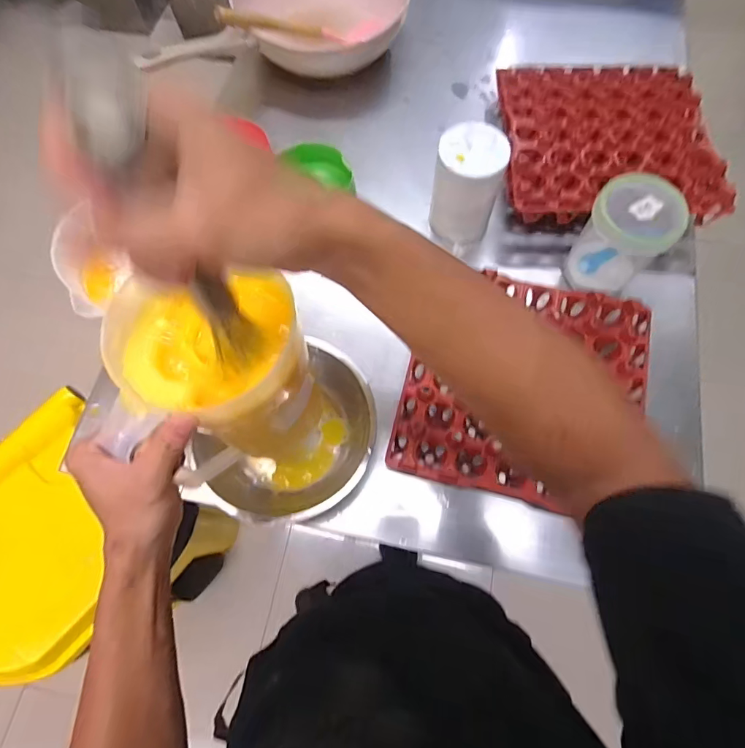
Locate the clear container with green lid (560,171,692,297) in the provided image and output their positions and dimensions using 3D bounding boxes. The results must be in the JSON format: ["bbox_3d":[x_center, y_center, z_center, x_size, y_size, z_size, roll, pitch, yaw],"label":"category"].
[{"bbox_3d":[0.315,-0.173,0.593,0.093,0.140,0.089,0,70,1],"label":"clear container with green lid"}]

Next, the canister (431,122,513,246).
[{"bbox_3d":[0.130,-0.259,0.631,0.087,0.130,0.086,0,70,1],"label":"canister"}]

